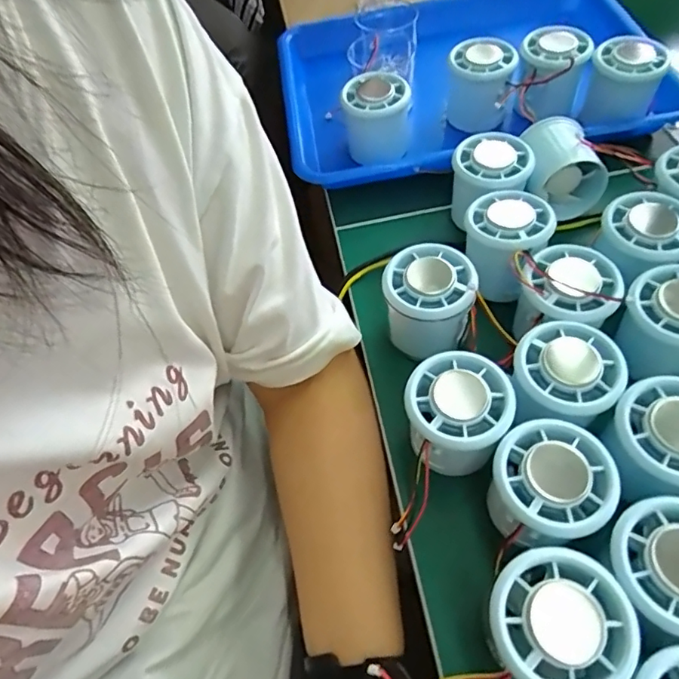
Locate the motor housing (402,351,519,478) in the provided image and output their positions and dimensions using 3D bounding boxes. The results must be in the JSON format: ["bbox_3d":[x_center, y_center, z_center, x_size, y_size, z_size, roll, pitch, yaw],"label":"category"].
[{"bbox_3d":[0.065,0.045,0.301,0.056,0.056,0.054,-2,57,3],"label":"motor housing"}]

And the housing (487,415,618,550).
[{"bbox_3d":[0.105,0.080,0.275,0.054,0.057,0.056,-2,57,3],"label":"housing"}]

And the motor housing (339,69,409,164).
[{"bbox_3d":[0.030,-0.179,0.441,0.053,0.058,0.056,1,57,6],"label":"motor housing"}]

